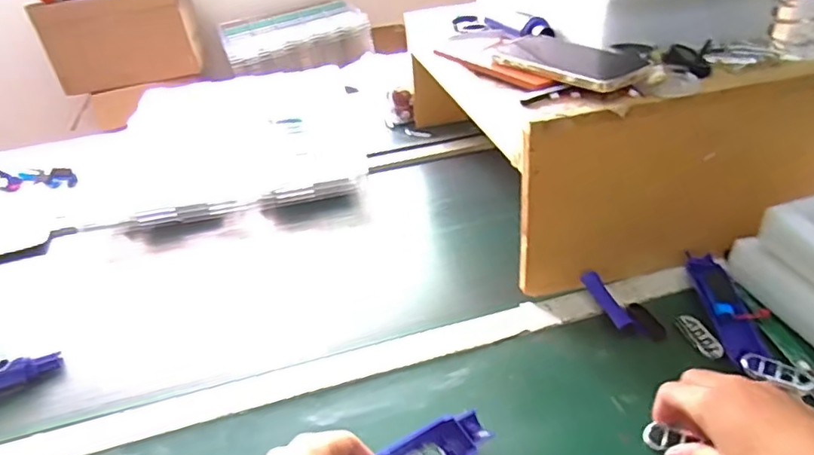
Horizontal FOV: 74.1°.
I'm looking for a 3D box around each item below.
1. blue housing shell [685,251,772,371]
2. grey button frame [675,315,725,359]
[{"bbox_3d":[0.320,0.079,0.543,0.041,0.019,0.159,1,32,11],"label":"blue housing shell"},{"bbox_3d":[0.284,0.106,0.522,0.019,0.010,0.060,-8,31,-4],"label":"grey button frame"}]

